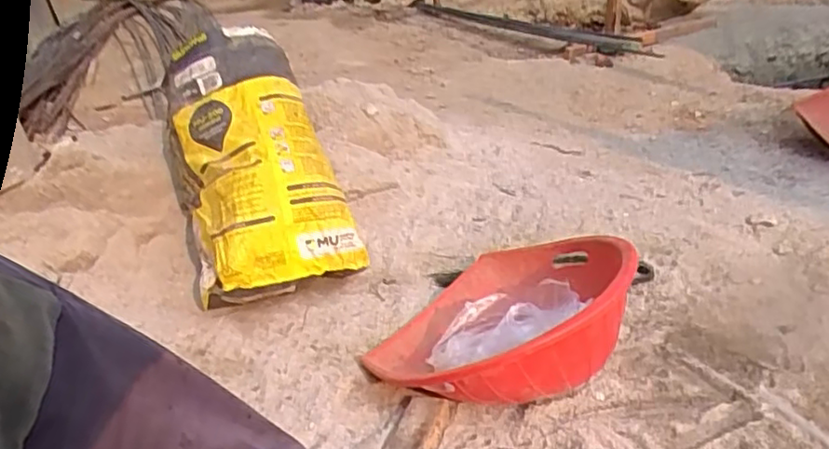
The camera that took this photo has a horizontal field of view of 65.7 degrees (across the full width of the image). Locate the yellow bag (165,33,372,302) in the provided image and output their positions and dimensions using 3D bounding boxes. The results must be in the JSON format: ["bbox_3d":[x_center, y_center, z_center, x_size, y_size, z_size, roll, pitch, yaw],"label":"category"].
[{"bbox_3d":[-0.381,-0.163,1.457,0.316,0.181,0.680,-15,63,-20],"label":"yellow bag"}]

